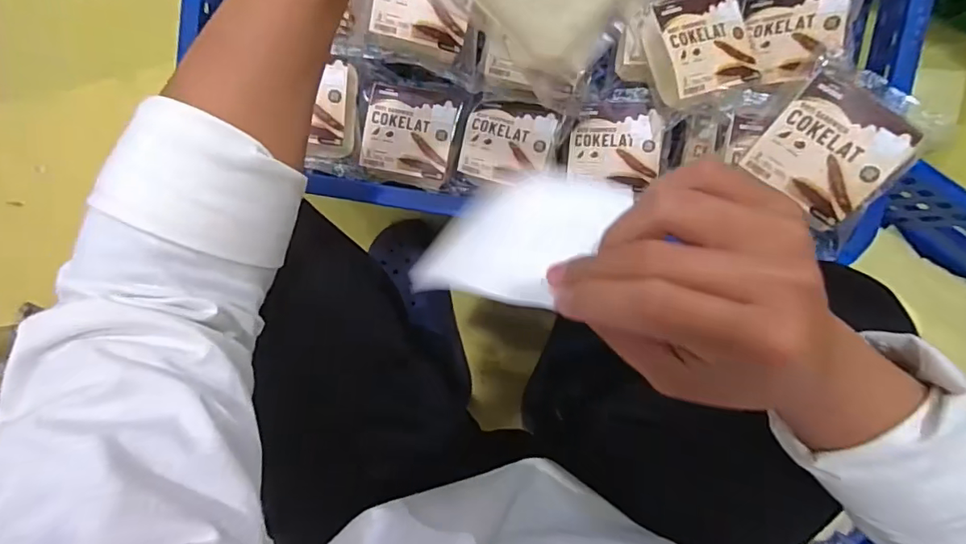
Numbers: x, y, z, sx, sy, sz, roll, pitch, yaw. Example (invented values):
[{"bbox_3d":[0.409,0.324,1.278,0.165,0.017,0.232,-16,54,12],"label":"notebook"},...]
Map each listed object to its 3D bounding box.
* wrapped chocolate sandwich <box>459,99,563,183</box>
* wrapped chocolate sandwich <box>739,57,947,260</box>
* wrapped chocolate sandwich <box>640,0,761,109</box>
[{"bbox_3d":[0.026,-0.135,0.529,0.094,0.026,0.081,15,96,1],"label":"wrapped chocolate sandwich"},{"bbox_3d":[0.284,-0.098,0.413,0.100,0.032,0.123,38,109,15],"label":"wrapped chocolate sandwich"},{"bbox_3d":[0.205,-0.222,0.487,0.098,0.044,0.119,-14,89,-11],"label":"wrapped chocolate sandwich"}]

